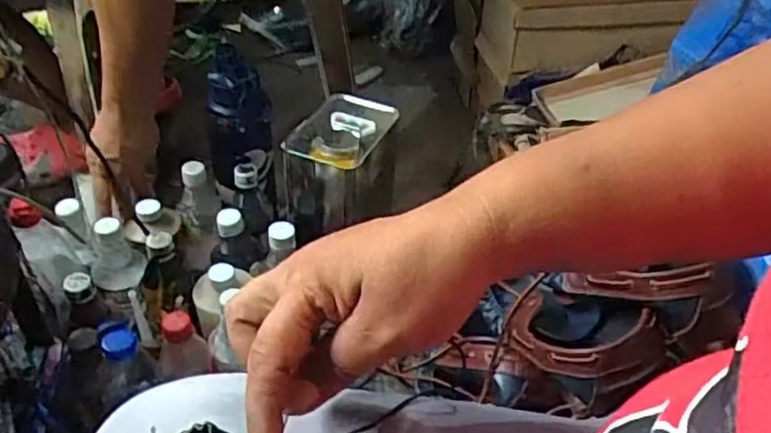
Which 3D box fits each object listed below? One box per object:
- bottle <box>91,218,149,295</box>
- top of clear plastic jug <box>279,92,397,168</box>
[{"bbox_3d":[-0.329,0.045,0.834,0.061,0.097,0.057,-14,45,-20],"label":"bottle"},{"bbox_3d":[-0.059,-0.118,0.920,0.102,0.022,0.155,18,43,16],"label":"top of clear plastic jug"}]

